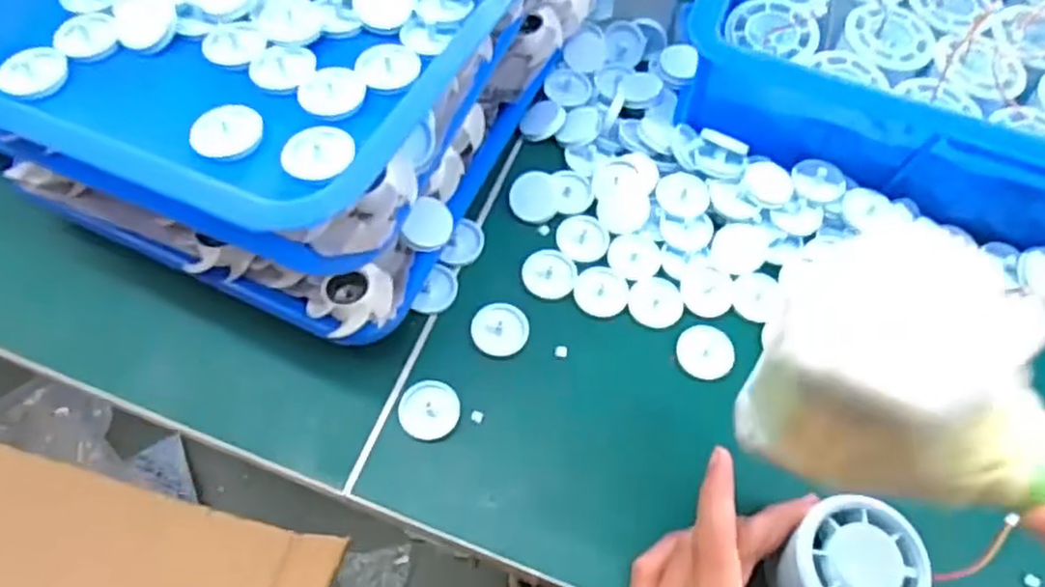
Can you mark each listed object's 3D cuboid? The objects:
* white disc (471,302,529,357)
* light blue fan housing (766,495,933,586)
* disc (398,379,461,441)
[{"bbox_3d":[-0.013,0.020,0.413,0.031,0.004,0.031,1,63,-2],"label":"white disc"},{"bbox_3d":[0.147,0.125,0.336,0.057,0.040,0.054,4,63,-1],"label":"light blue fan housing"},{"bbox_3d":[-0.049,0.062,0.391,0.031,0.006,0.032,1,63,-2],"label":"disc"}]

